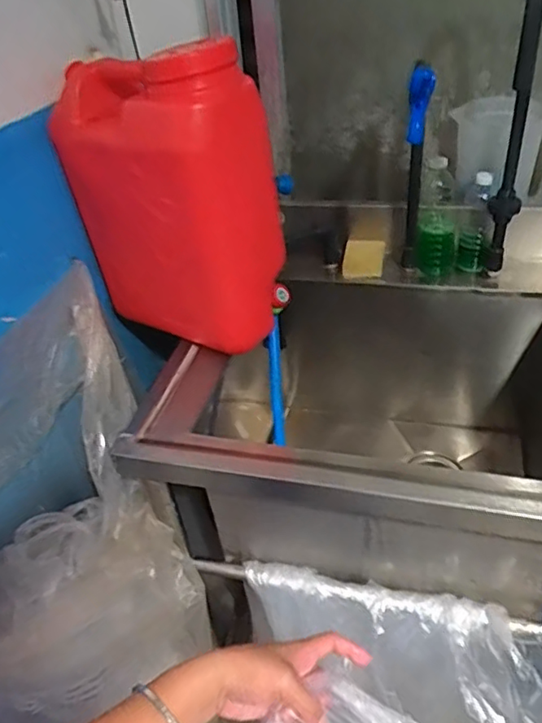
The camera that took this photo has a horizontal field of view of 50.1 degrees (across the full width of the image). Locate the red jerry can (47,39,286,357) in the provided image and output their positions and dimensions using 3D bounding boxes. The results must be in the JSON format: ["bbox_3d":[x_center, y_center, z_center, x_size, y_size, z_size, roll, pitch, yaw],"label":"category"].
[{"bbox_3d":[-0.147,-0.237,0.885,0.288,0.416,0.170,17,44,27],"label":"red jerry can"}]

